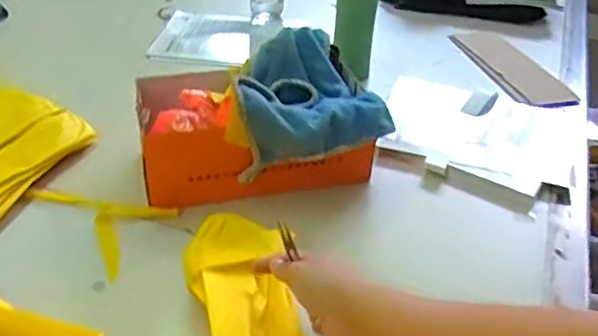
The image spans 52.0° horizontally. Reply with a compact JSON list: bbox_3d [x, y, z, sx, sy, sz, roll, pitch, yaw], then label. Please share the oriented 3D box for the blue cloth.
[{"bbox_3d":[0.017,-0.092,0.813,0.192,0.100,0.183,0,36,-5],"label":"blue cloth"}]

